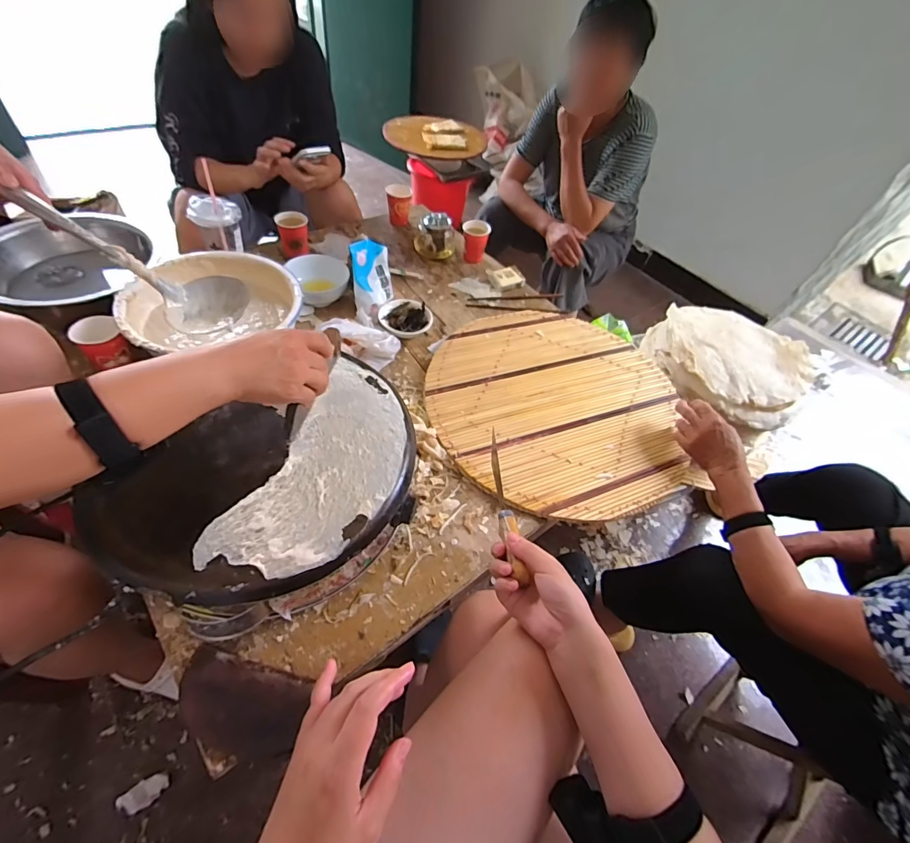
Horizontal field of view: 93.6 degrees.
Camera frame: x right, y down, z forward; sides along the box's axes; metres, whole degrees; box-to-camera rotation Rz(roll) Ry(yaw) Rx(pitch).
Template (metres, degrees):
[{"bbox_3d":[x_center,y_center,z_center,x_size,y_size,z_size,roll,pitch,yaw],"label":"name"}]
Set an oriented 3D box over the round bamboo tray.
[{"bbox_3d":[0.195,-0.051,0.853,0.479,0.023,0.513,5,52,-6],"label":"round bamboo tray"}]

